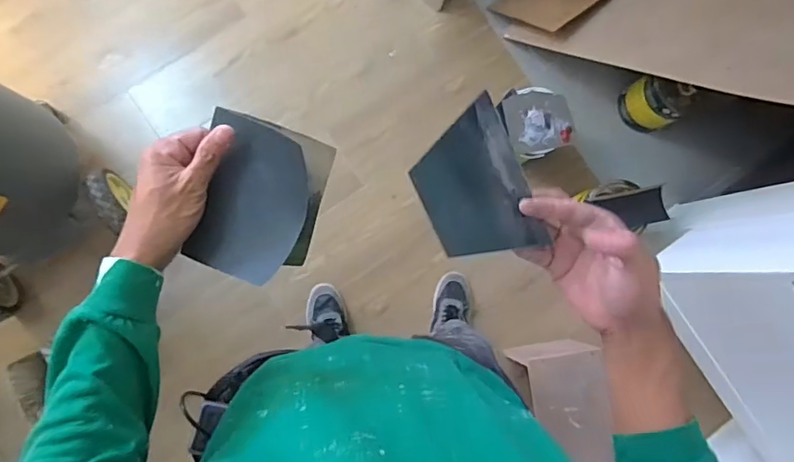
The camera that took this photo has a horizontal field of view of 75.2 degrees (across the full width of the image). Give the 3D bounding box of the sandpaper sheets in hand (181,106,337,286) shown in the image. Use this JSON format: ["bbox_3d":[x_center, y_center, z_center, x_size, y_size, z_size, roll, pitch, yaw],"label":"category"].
[{"bbox_3d":[-0.121,-0.027,0.451,0.101,0.050,0.139,16,84,-4],"label":"sandpaper sheets in hand"}]

